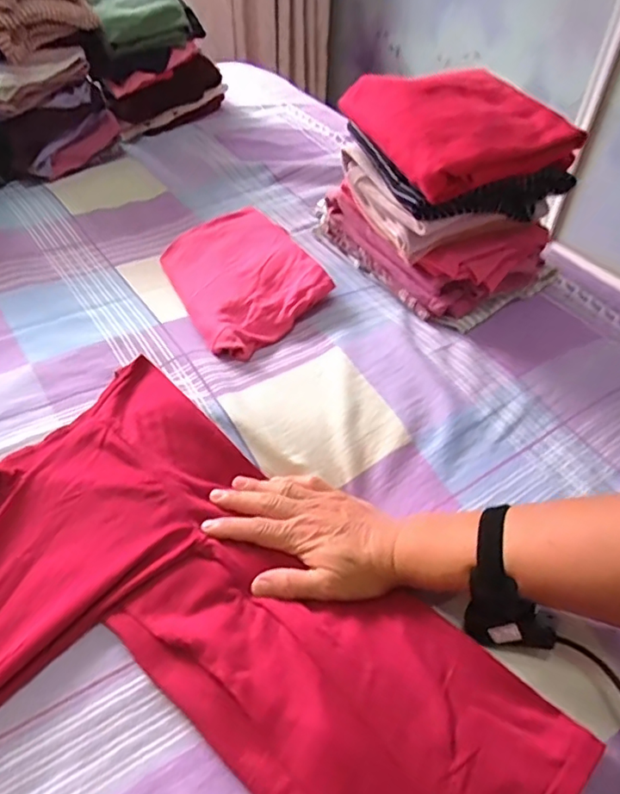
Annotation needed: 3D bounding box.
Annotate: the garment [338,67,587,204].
[{"bbox_3d":[0.170,-0.307,0.624,0.219,0.061,0.173,-16,51,-15],"label":"garment"}]

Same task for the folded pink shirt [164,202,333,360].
[{"bbox_3d":[-0.085,-0.159,0.720,0.177,0.043,0.225,-27,56,-22],"label":"folded pink shirt"}]

